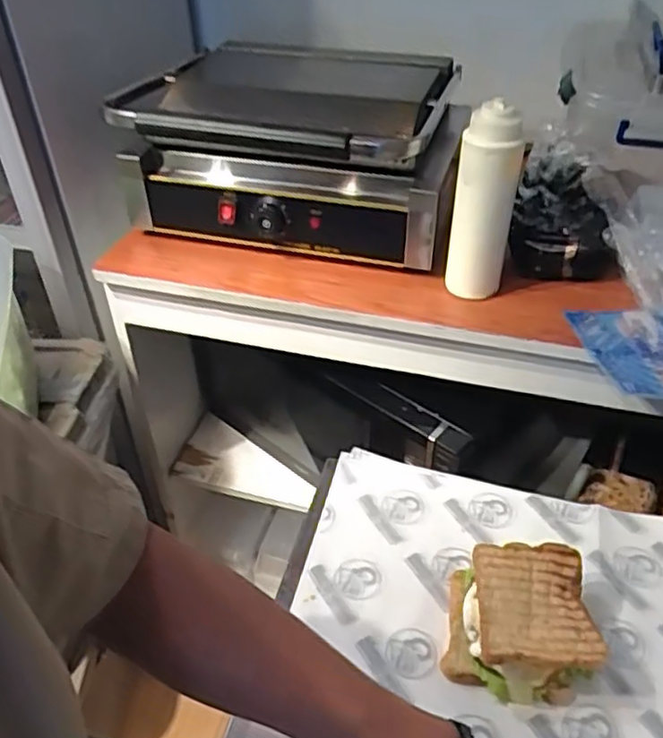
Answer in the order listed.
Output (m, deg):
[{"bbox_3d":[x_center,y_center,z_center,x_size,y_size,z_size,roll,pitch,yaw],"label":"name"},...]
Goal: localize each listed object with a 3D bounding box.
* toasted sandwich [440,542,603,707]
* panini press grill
[{"bbox_3d":[0.150,0.203,0.544,0.109,0.066,0.103,2,40,3],"label":"toasted sandwich"},{"bbox_3d":[-0.051,-0.306,0.933,0.432,0.183,0.354,9,41,12],"label":"panini press grill"}]

